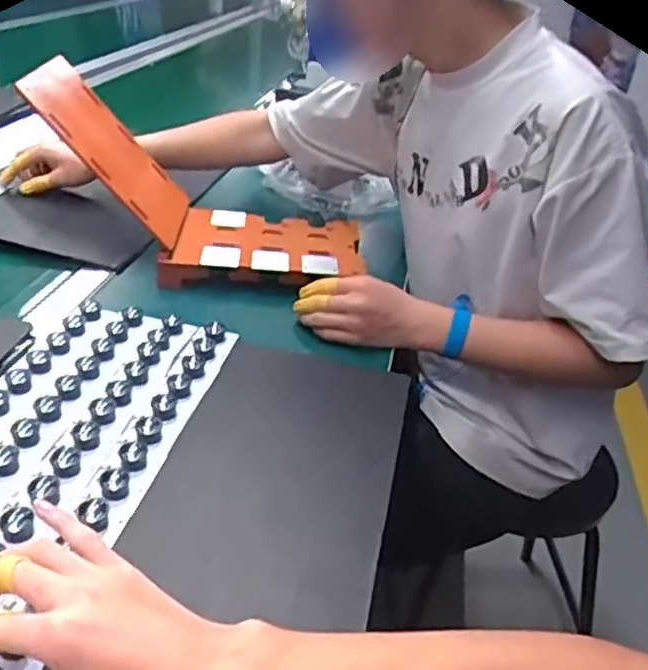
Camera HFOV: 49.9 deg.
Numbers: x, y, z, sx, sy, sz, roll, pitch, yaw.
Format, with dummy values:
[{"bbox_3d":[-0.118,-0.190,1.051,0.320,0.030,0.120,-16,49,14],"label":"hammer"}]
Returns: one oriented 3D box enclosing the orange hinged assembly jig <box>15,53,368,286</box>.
[{"bbox_3d":[-0.137,-0.194,0.851,0.377,0.218,0.158,5,30,-4],"label":"orange hinged assembly jig"}]

